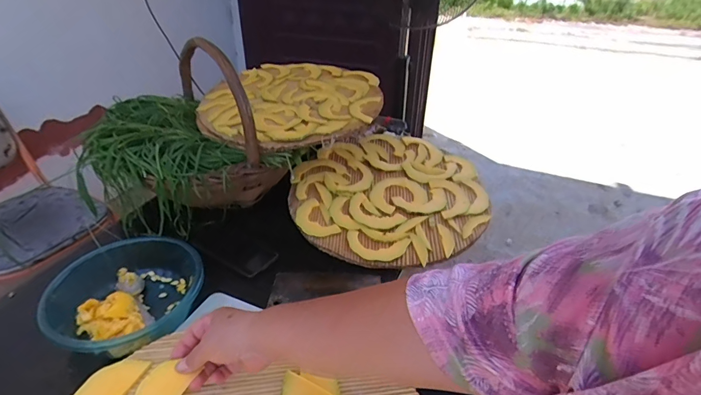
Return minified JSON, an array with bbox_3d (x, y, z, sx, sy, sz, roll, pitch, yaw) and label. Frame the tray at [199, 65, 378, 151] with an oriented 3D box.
[{"bbox_3d":[-0.143,-0.232,0.956,0.403,0.048,0.406,0,34,0],"label":"tray"}]

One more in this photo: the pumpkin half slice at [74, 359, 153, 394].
[{"bbox_3d":[-0.280,0.217,0.457,0.049,0.010,0.091,15,37,21],"label":"pumpkin half slice"}]

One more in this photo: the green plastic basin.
[{"bbox_3d":[-0.357,0.157,0.642,0.204,0.083,0.213,0,34,0],"label":"green plastic basin"}]

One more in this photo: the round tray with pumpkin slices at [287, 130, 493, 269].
[{"bbox_3d":[0.082,-0.014,0.901,0.415,0.053,0.420,0,34,0],"label":"round tray with pumpkin slices"}]

